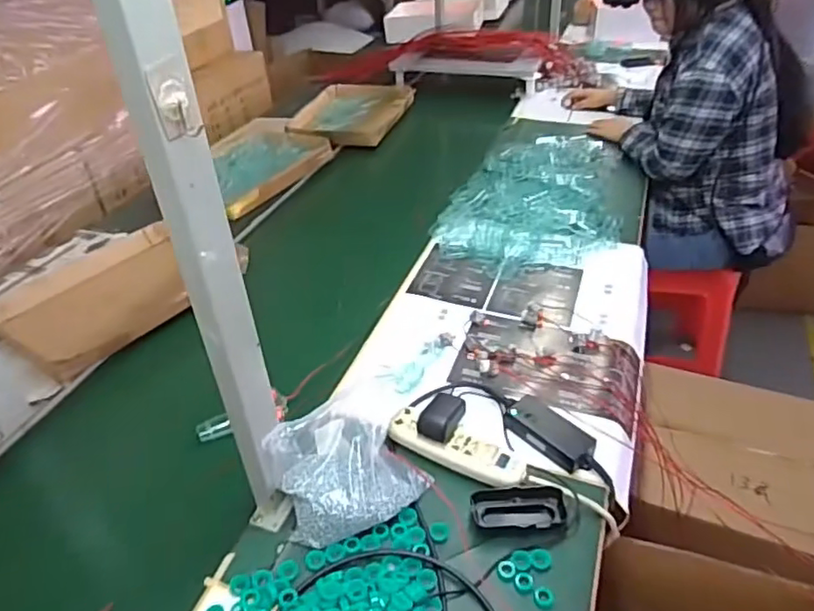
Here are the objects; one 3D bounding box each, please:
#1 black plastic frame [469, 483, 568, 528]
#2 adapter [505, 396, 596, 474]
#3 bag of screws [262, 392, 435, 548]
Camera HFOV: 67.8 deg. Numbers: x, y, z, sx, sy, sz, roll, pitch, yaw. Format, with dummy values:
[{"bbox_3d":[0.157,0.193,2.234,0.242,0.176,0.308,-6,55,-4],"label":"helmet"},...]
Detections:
[{"bbox_3d":[0.133,0.242,0.725,0.108,0.028,0.052,2,37,8],"label":"black plastic frame"},{"bbox_3d":[0.190,0.170,0.806,0.051,0.030,0.122,-31,44,-31],"label":"adapter"},{"bbox_3d":[-0.076,0.193,0.729,0.170,0.112,0.140,-25,42,-26],"label":"bag of screws"}]

